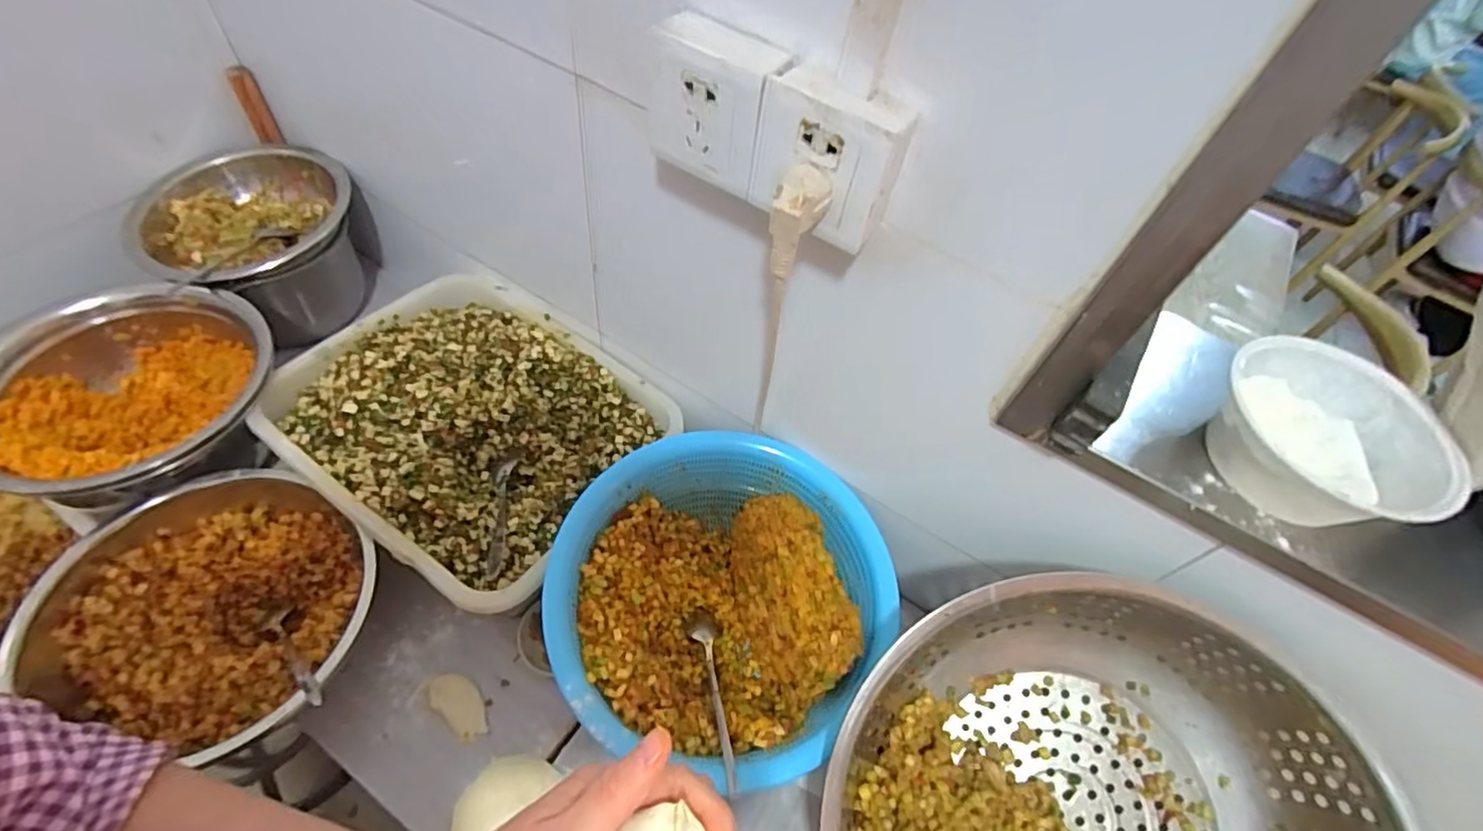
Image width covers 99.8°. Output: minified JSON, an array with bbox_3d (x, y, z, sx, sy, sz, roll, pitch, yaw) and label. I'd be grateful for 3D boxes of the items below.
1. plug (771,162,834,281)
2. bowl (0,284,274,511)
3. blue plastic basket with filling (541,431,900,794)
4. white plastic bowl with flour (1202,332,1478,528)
[{"bbox_3d":[0.036,-0.121,0.398,0.026,0.066,0.033,35,54,27],"label":"plug"},{"bbox_3d":[-0.646,-0.024,0.668,0.249,0.115,0.249,11,54,-15],"label":"bowl"},{"bbox_3d":[-0.016,0.176,0.613,0.309,0.142,0.303,13,47,10],"label":"blue plastic basket with filling"},{"bbox_3d":[0.411,0.018,0.442,0.126,0.074,0.135,1,46,-1],"label":"white plastic bowl with flour"}]

